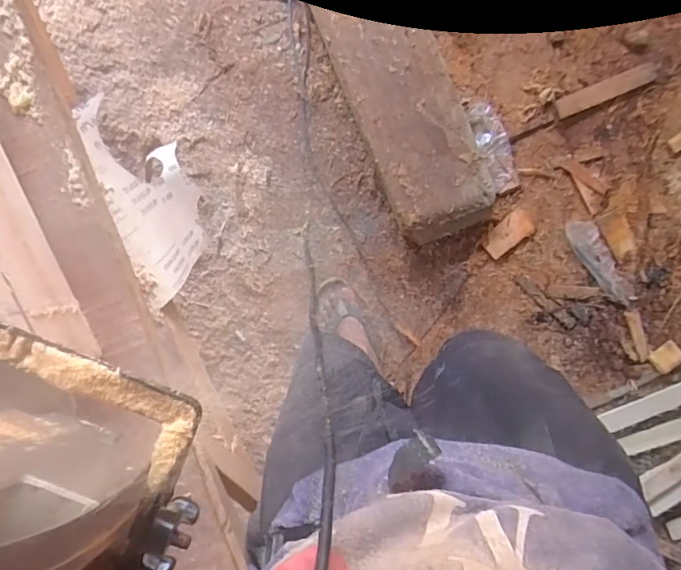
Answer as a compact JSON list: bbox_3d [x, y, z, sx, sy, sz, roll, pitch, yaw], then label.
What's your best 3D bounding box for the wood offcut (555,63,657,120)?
[{"bbox_3d":[0.627,-0.459,1.186,0.246,0.021,0.049,-23,92,-1],"label":"wood offcut"}]

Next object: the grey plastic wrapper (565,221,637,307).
[{"bbox_3d":[0.623,-0.055,1.197,0.071,0.022,0.230,-32,92,0],"label":"grey plastic wrapper"}]

